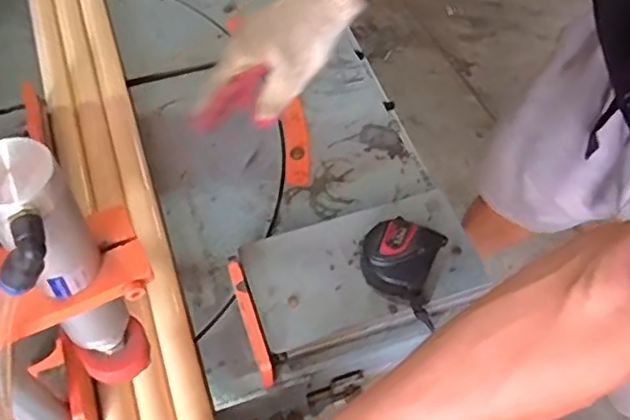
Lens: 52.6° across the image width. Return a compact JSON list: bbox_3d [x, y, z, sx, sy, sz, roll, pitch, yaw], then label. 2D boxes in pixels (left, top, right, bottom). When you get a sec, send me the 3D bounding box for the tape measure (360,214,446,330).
[{"bbox_3d":[0.073,0.048,0.545,0.069,0.033,0.070,15,60,8],"label":"tape measure"}]

